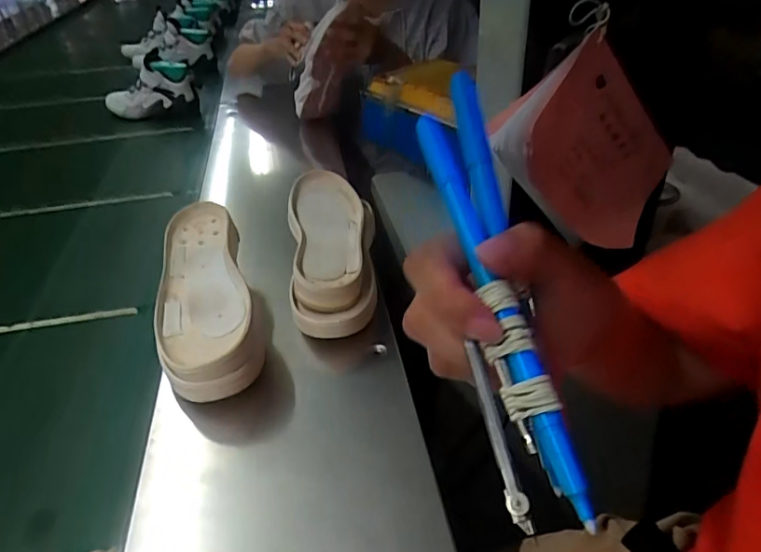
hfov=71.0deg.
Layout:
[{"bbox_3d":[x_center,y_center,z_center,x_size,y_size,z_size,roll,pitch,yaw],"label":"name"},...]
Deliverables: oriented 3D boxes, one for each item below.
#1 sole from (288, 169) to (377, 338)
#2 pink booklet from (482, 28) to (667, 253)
[{"bbox_3d":[-0.055,-0.039,0.628,0.104,0.061,0.256,-8,37,-3],"label":"sole"},{"bbox_3d":[0.196,-0.112,0.498,0.140,0.197,0.029,-55,36,-2],"label":"pink booklet"}]

